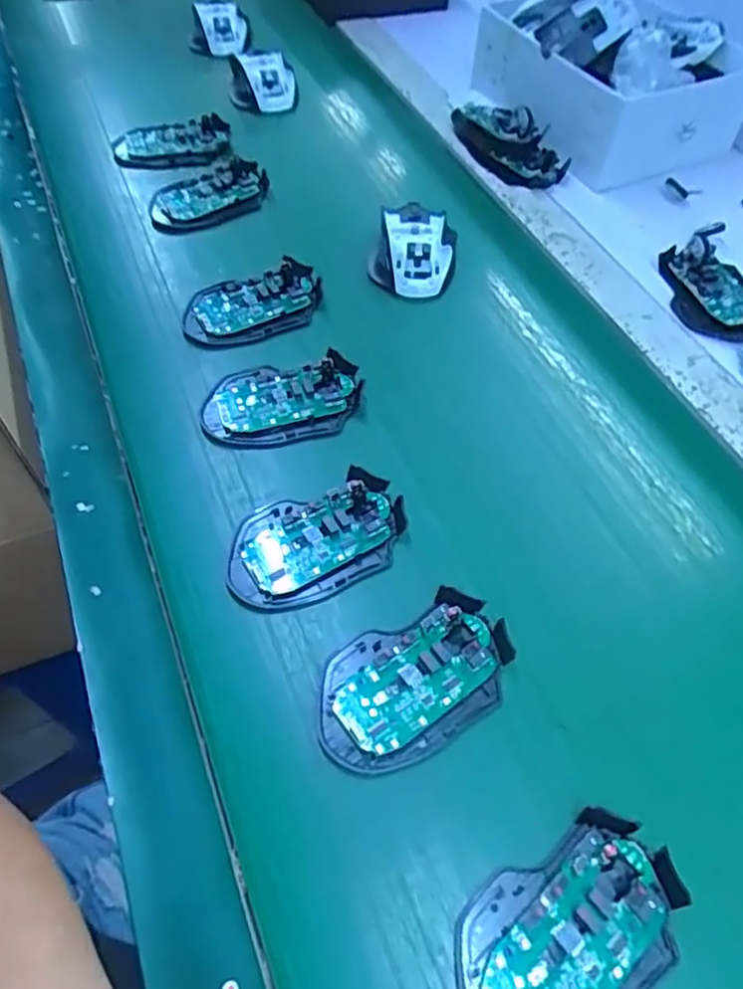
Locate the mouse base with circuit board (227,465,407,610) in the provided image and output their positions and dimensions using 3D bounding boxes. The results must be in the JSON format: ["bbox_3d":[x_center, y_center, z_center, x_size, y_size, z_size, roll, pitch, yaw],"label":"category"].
[{"bbox_3d":[-0.033,0.028,0.419,0.115,0.019,0.069,-20,58,-15],"label":"mouse base with circuit board"}]

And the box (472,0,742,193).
[{"bbox_3d":[0.255,-0.459,0.715,0.224,0.108,0.251,-17,57,-14],"label":"box"}]

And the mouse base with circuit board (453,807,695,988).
[{"bbox_3d":[0.090,0.202,0.303,0.113,0.014,0.070,-25,60,-19],"label":"mouse base with circuit board"}]

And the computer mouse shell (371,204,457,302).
[{"bbox_3d":[0.037,-0.217,0.578,0.070,0.027,0.093,6,55,2],"label":"computer mouse shell"}]

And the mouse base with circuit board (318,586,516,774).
[{"bbox_3d":[0.024,0.103,0.369,0.112,0.016,0.071,-27,60,-20],"label":"mouse base with circuit board"}]

